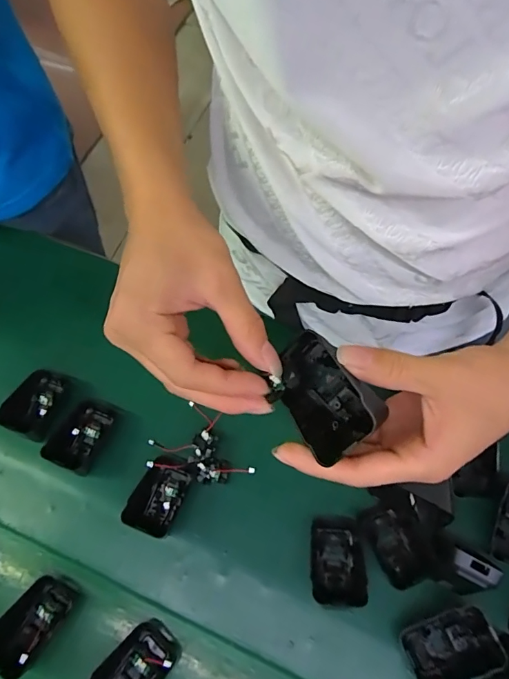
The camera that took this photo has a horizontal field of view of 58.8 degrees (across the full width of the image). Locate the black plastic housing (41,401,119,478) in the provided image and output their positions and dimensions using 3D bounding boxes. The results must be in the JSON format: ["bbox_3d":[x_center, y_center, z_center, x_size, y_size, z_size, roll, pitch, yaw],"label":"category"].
[{"bbox_3d":[-0.169,0.093,0.441,0.041,0.036,0.065,17,69,10],"label":"black plastic housing"}]

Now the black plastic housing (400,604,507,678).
[{"bbox_3d":[0.156,0.244,0.355,0.071,0.018,0.040,-31,29,11],"label":"black plastic housing"}]

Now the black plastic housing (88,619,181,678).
[{"bbox_3d":[-0.099,0.267,0.360,0.048,0.040,0.067,35,73,16],"label":"black plastic housing"}]

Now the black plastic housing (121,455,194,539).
[{"bbox_3d":[-0.086,0.143,0.417,0.041,0.043,0.065,15,68,9],"label":"black plastic housing"}]

